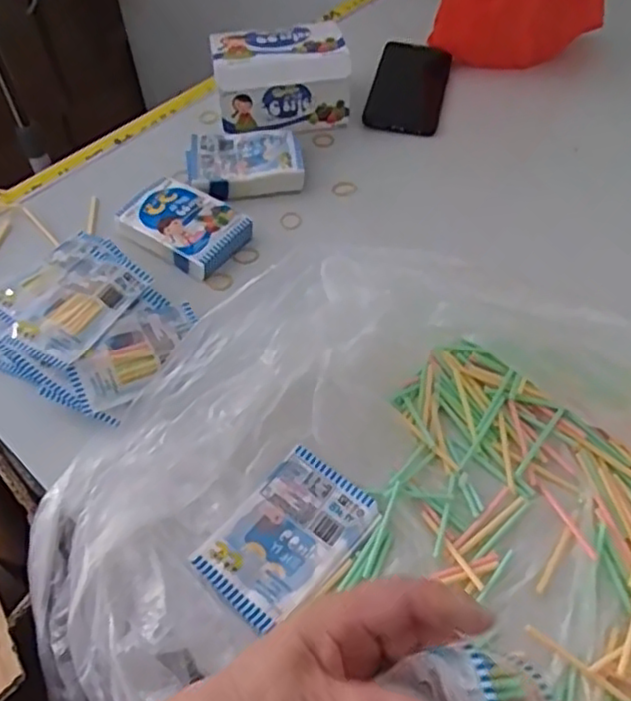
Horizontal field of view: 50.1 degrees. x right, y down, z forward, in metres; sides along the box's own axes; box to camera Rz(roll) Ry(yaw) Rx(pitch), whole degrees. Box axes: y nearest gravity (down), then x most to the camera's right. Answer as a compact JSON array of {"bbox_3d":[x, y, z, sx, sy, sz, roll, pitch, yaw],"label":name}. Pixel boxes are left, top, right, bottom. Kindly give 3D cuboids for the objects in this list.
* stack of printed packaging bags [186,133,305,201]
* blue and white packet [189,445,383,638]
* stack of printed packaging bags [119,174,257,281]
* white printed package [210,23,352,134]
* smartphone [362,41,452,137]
[{"bbox_3d":[-0.068,-0.176,0.643,0.107,0.030,0.065,-7,54,-3],"label":"stack of printed packaging bags"},{"bbox_3d":[-0.018,0.117,0.427,0.070,0.013,0.105,37,63,25],"label":"blue and white packet"},{"bbox_3d":[-0.117,-0.109,0.595,0.099,0.030,0.068,29,60,22],"label":"stack of printed packaging bags"},{"bbox_3d":[-0.034,-0.273,0.687,0.131,0.080,0.089,-7,54,-3],"label":"white printed package"},{"bbox_3d":[0.103,-0.285,0.733,0.078,0.016,0.160,9,52,10],"label":"smartphone"}]

